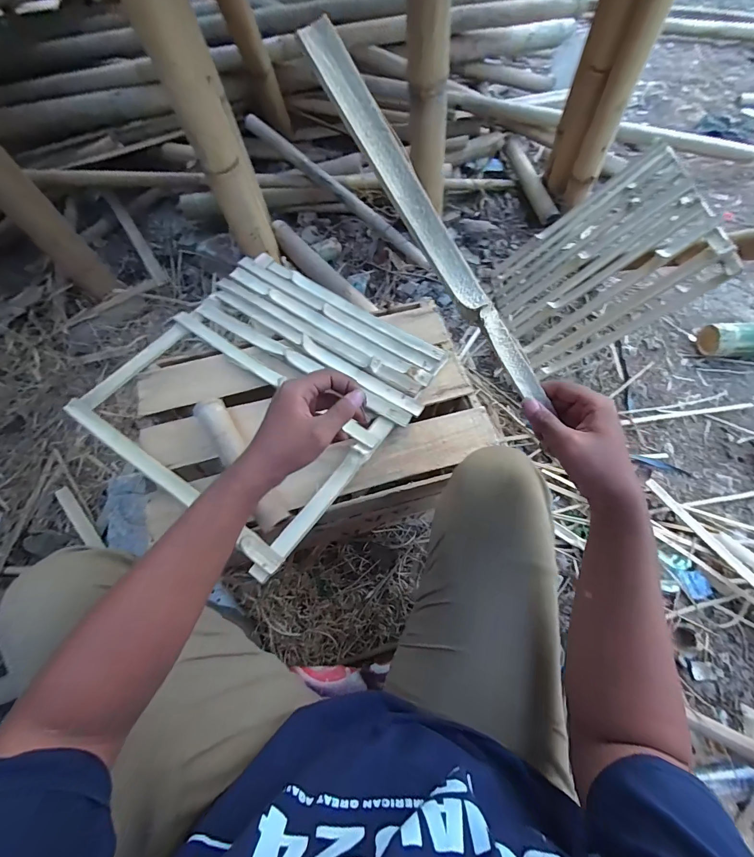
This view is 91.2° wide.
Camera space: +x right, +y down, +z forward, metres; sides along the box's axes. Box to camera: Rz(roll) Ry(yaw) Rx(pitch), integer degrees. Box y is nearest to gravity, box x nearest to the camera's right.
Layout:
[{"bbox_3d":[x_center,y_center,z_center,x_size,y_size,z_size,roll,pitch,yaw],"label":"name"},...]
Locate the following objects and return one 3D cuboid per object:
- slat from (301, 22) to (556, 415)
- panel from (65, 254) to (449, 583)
[{"bbox_3d":[0.057,-0.173,0.342,0.034,0.013,0.367,-43,106,-16],"label":"slat"},{"bbox_3d":[-0.201,-0.087,0.661,0.488,0.043,0.476,34,71,15],"label":"panel"}]

